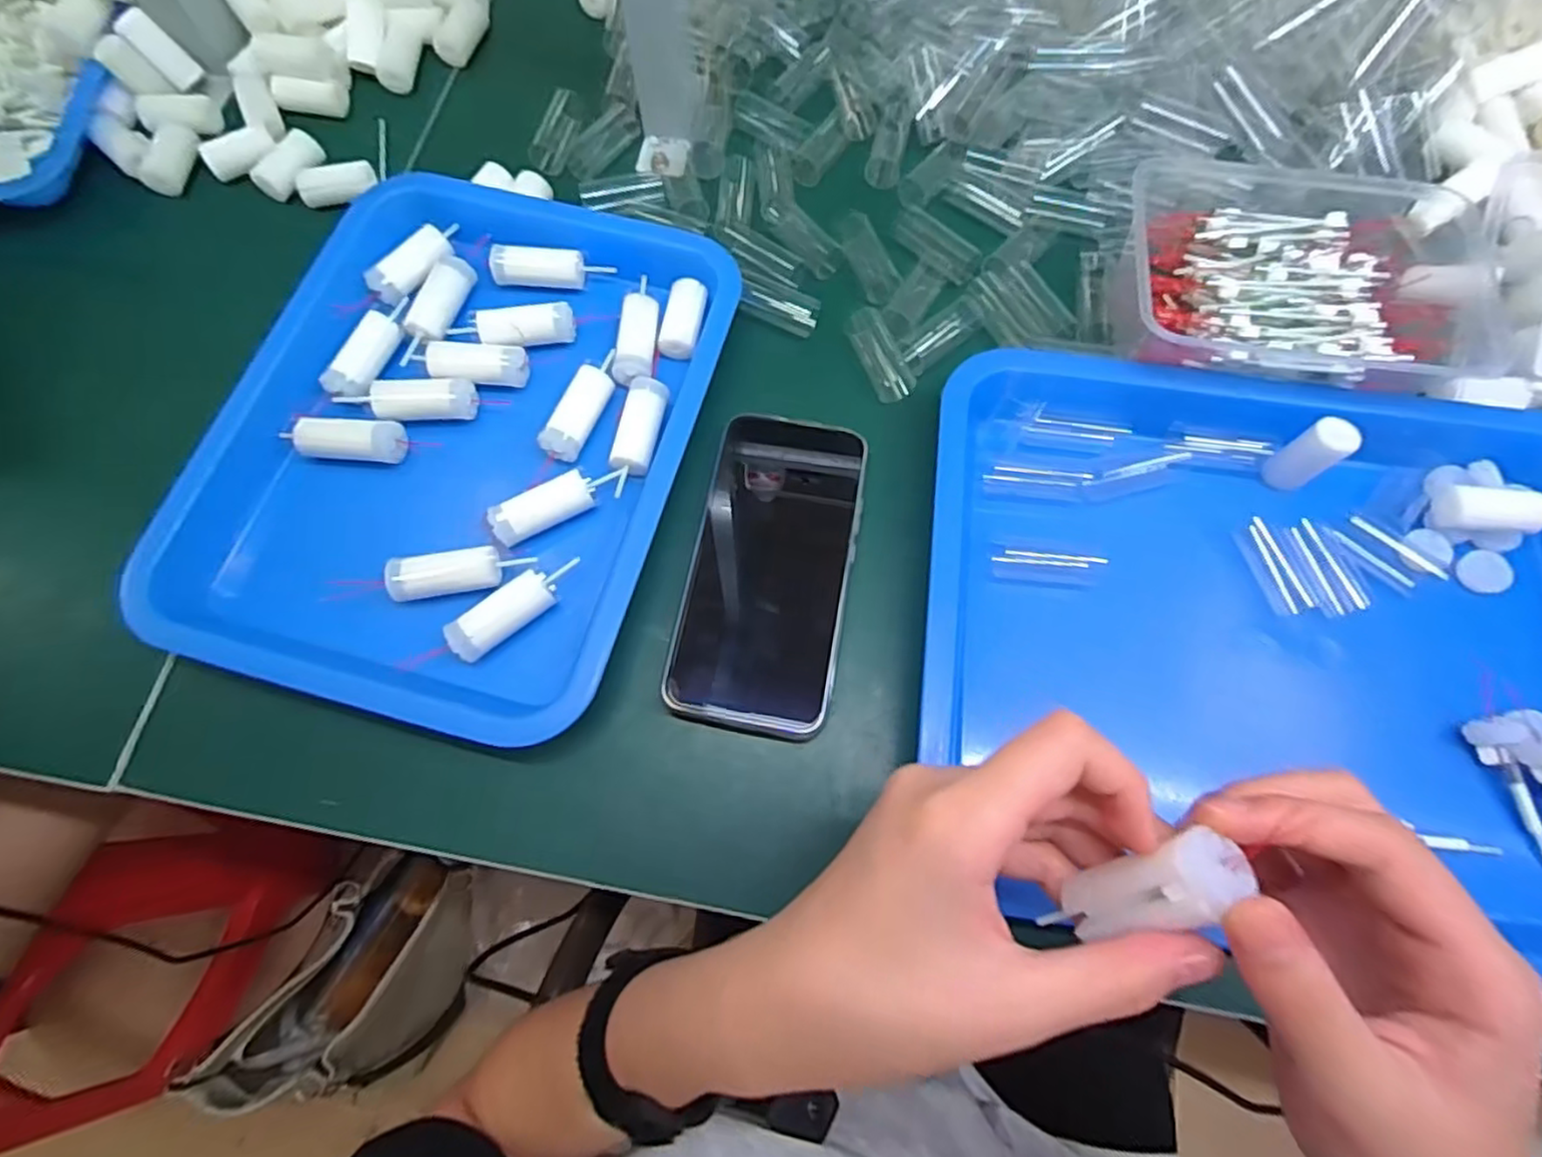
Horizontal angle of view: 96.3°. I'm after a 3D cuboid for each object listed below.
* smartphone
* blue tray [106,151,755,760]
[{"bbox_3d":[0.000,-0.008,0.332,0.076,0.014,0.158,10,71,3],"label":"smartphone"},{"bbox_3d":[-0.151,-0.079,0.347,0.224,0.025,0.286,14,72,4],"label":"blue tray"}]

